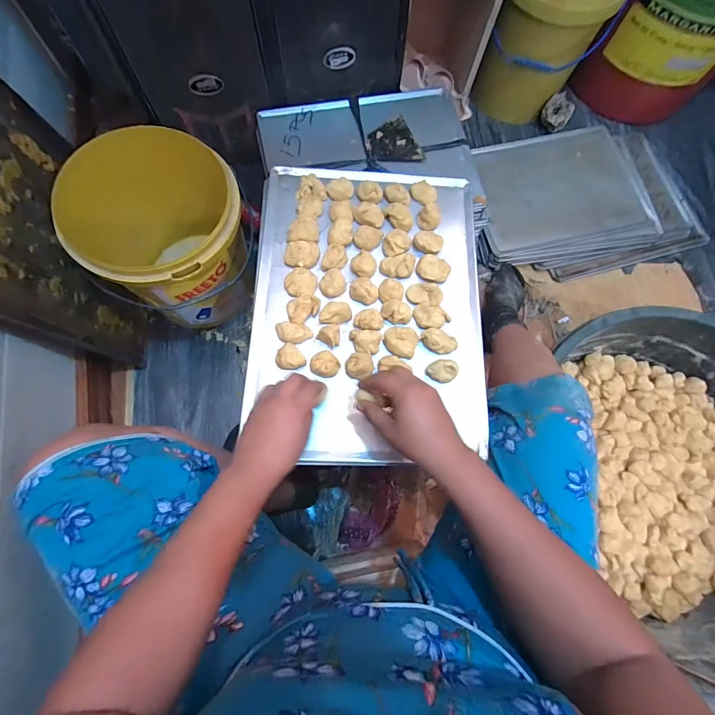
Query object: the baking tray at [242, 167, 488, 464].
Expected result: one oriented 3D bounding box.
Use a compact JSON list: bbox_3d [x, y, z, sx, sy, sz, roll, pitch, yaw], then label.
[{"bbox_3d":[0.017,-0.082,0.522,0.323,0.044,0.438,1,72,-1],"label":"baking tray"}]

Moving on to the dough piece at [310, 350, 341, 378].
[{"bbox_3d":[-0.043,0.010,0.484,0.038,0.020,0.033,-15,73,-6],"label":"dough piece"}]

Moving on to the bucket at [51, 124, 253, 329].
[{"bbox_3d":[-0.346,-0.219,0.718,0.279,0.308,0.265,0,72,-1],"label":"bucket"}]

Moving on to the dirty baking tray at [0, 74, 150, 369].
[{"bbox_3d":[-0.526,-0.226,0.642,0.026,0.451,0.416,-9,78,3],"label":"dirty baking tray"}]

